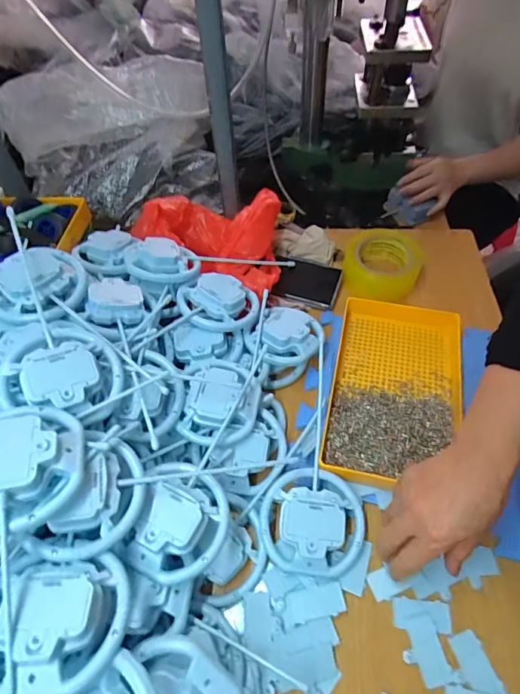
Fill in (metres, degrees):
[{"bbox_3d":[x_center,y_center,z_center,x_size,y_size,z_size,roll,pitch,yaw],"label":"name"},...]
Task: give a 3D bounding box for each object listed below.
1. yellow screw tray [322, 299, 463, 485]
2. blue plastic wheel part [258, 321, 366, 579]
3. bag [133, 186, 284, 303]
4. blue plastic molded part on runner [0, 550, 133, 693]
[{"bbox_3d":[0.163,0.050,0.504,0.149,0.034,0.241,10,54,10],"label":"yellow screw tray"},{"bbox_3d":[0.075,0.099,0.476,0.099,0.034,0.277,10,54,10],"label":"blue plastic wheel part"},{"bbox_3d":[-0.071,-0.163,0.625,0.237,0.082,0.146,22,57,17],"label":"bag"},{"bbox_3d":[-0.143,0.192,0.298,0.093,0.034,0.086,-5,53,-1],"label":"blue plastic molded part on runner"}]

